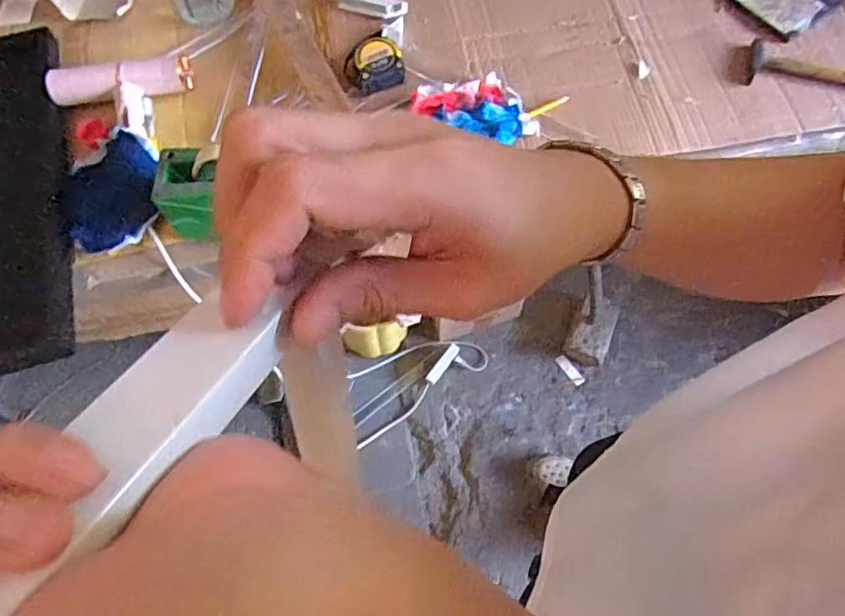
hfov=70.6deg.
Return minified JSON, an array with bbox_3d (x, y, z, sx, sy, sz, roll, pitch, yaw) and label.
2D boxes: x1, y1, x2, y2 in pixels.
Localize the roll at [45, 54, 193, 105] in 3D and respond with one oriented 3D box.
[{"bbox_3d":[-0.430,-0.322,0.847,0.195,0.042,0.050,-5,67,2],"label":"roll"}]

